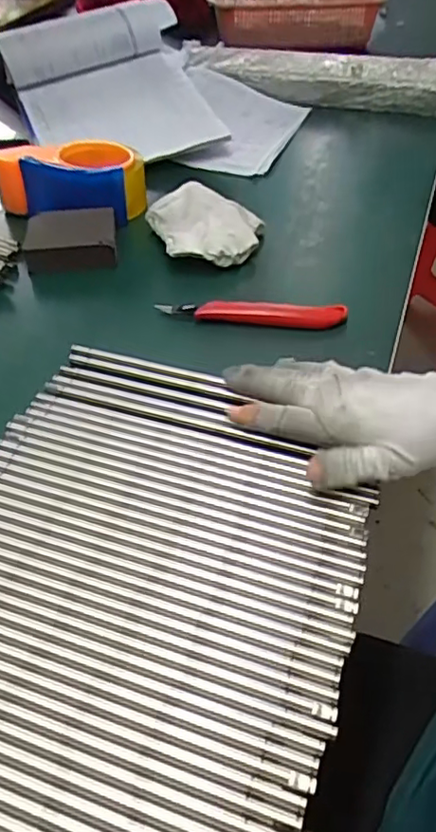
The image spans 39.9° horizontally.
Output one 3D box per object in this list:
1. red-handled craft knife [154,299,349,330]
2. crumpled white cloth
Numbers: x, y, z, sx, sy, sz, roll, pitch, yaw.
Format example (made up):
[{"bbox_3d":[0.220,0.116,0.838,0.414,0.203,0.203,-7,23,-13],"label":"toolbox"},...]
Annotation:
[{"bbox_3d":[0.028,-0.083,0.496,0.152,0.017,0.017,3,46,3],"label":"red-handled craft knife"},{"bbox_3d":[-0.008,-0.182,0.572,0.104,0.035,0.108,-12,47,-11],"label":"crumpled white cloth"}]

